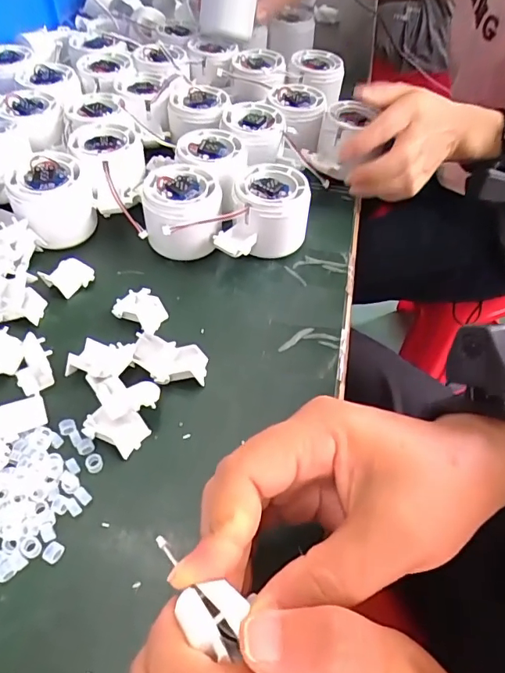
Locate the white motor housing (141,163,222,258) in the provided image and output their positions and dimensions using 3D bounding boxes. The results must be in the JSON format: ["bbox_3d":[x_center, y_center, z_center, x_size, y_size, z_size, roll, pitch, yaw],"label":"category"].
[{"bbox_3d":[-0.053,-0.094,0.374,0.055,0.051,0.055,-1,50,-6],"label":"white motor housing"}]

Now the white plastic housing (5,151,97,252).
[{"bbox_3d":[-0.151,-0.103,0.371,0.053,0.050,0.055,-20,55,-21],"label":"white plastic housing"}]

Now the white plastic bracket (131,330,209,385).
[{"bbox_3d":[-0.053,0.017,0.308,0.048,0.015,0.027,14,50,6],"label":"white plastic bracket"}]

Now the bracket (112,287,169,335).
[{"bbox_3d":[-0.076,-0.019,0.336,0.032,0.013,0.027,30,54,18],"label":"bracket"}]

